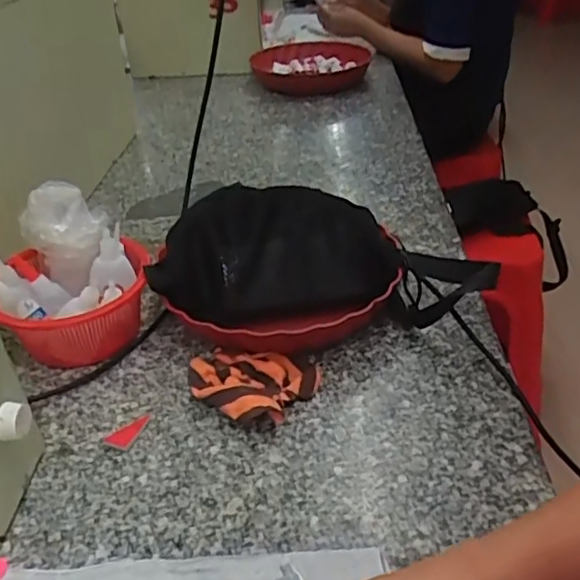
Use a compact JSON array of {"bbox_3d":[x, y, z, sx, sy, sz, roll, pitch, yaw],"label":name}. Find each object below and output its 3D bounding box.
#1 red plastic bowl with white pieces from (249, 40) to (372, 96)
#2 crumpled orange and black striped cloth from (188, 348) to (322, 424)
[{"bbox_3d":[0.045,-0.460,1.271,0.223,0.055,0.246,3,35,8],"label":"red plastic bowl with white pieces"},{"bbox_3d":[-0.031,0.081,0.535,0.112,0.023,0.081,-2,35,0],"label":"crumpled orange and black striped cloth"}]

